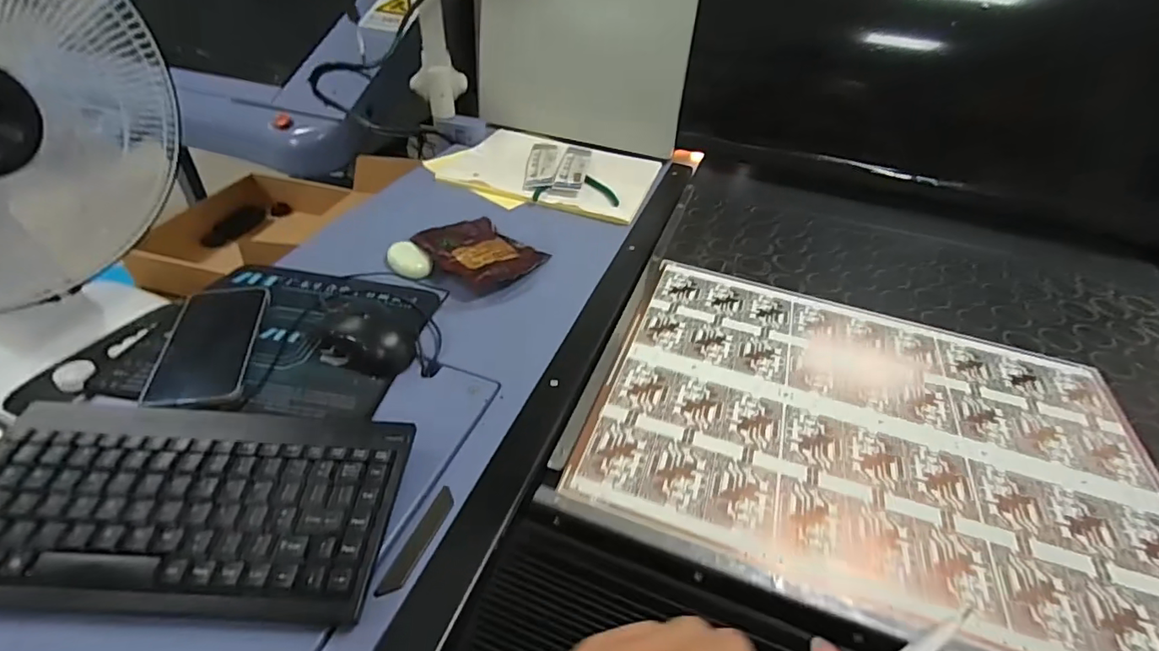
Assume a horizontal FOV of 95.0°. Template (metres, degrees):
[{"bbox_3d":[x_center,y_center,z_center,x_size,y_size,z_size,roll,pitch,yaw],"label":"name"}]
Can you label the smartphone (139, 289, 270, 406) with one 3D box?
[{"bbox_3d":[-0.348,0.017,0.499,0.079,0.010,0.165,-6,41,-15],"label":"smartphone"}]

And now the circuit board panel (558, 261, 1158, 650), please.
[{"bbox_3d":[0.276,0.088,0.499,0.480,0.008,0.368,17,41,12],"label":"circuit board panel"}]

